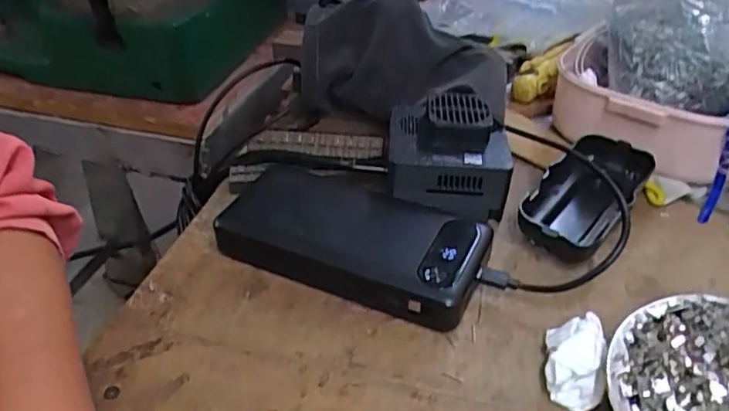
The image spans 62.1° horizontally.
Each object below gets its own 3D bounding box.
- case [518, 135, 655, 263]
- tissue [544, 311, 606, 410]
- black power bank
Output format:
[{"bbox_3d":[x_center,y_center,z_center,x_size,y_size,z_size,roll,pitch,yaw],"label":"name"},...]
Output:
[{"bbox_3d":[0.136,-0.004,0.376,0.049,0.027,0.108,25,45,29],"label":"case"},{"bbox_3d":[0.100,0.074,0.290,0.026,0.022,0.041,9,39,12],"label":"tissue"},{"bbox_3d":[-0.009,0.015,0.356,0.158,0.025,0.075,17,42,22],"label":"black power bank"}]

